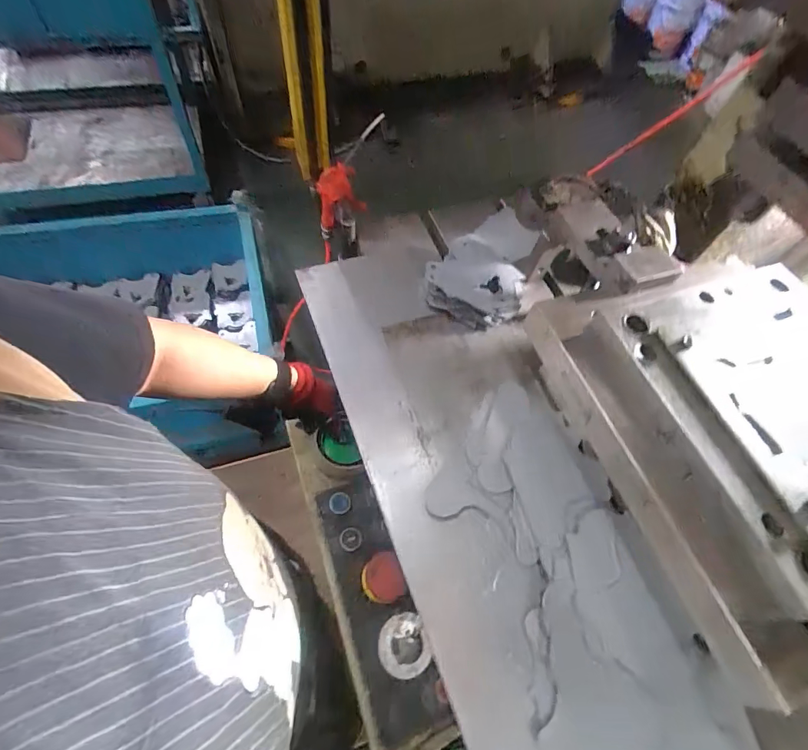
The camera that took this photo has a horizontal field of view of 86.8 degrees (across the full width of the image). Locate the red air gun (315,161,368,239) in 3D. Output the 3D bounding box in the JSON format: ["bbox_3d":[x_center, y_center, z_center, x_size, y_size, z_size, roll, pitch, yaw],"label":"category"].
[{"bbox_3d":[-0.112,-0.317,0.763,0.089,0.139,0.030,-36,68,-19],"label":"red air gun"}]

